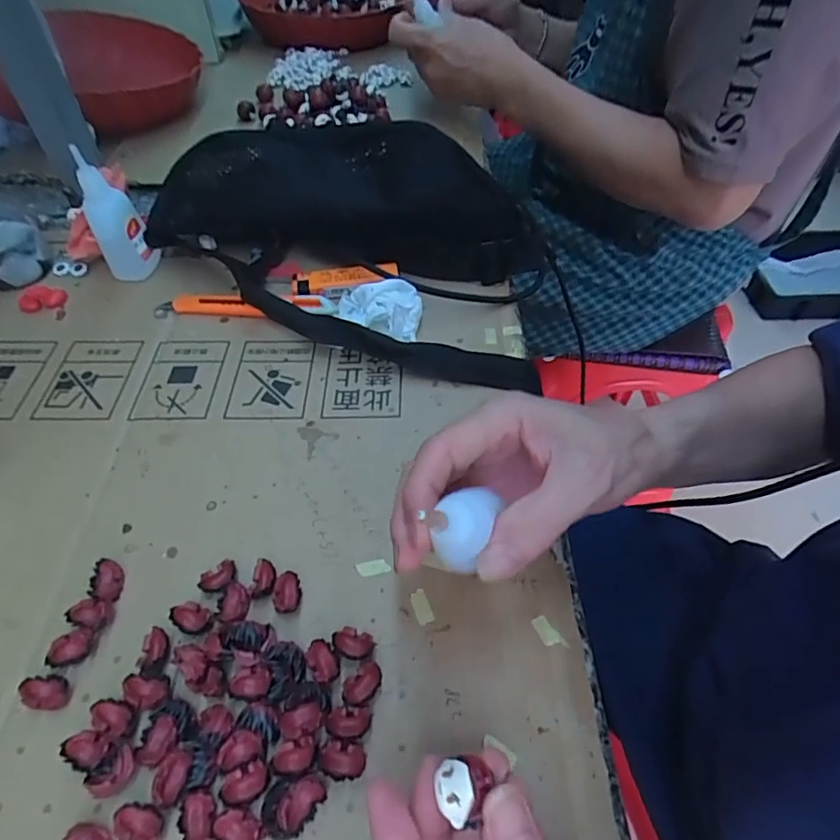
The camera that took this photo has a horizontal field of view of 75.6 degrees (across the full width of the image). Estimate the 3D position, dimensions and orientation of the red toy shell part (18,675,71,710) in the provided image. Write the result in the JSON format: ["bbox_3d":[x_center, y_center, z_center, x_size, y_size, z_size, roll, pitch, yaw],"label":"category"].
[{"bbox_3d":[-0.164,0.119,0.238,0.017,0.011,0.013,-5,52,-3],"label":"red toy shell part"}]

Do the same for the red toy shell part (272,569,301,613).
[{"bbox_3d":[-0.064,0.085,0.264,0.013,0.011,0.018,-13,53,-9],"label":"red toy shell part"}]

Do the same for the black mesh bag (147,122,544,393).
[{"bbox_3d":[-0.062,-0.139,0.401,0.303,0.079,0.187,10,52,8],"label":"black mesh bag"}]

